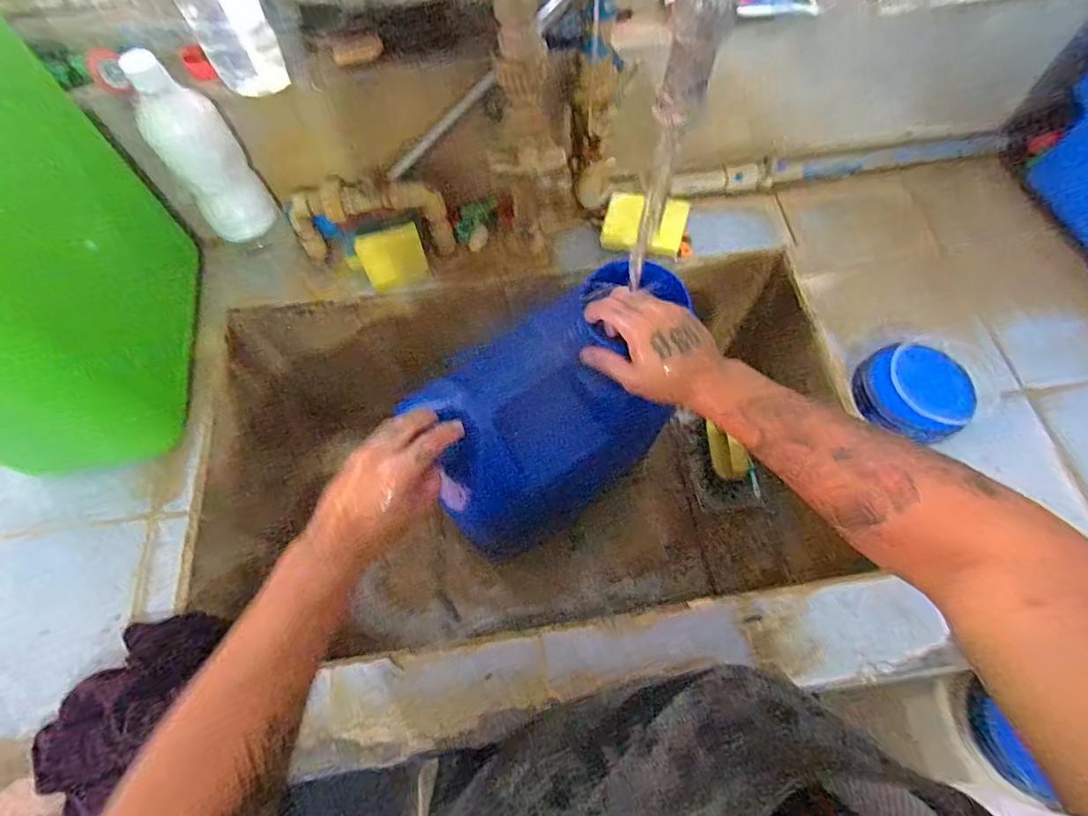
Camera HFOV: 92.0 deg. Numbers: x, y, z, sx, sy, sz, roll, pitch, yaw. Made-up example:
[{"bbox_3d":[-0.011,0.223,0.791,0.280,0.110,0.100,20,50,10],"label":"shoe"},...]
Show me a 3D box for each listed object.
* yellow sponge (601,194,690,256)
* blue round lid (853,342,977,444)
[{"bbox_3d":[0.132,-0.242,0.685,0.108,0.038,0.068,5,66,3],"label":"yellow sponge"},{"bbox_3d":[0.429,-0.016,0.612,0.115,0.050,0.113,0,66,1],"label":"blue round lid"}]

